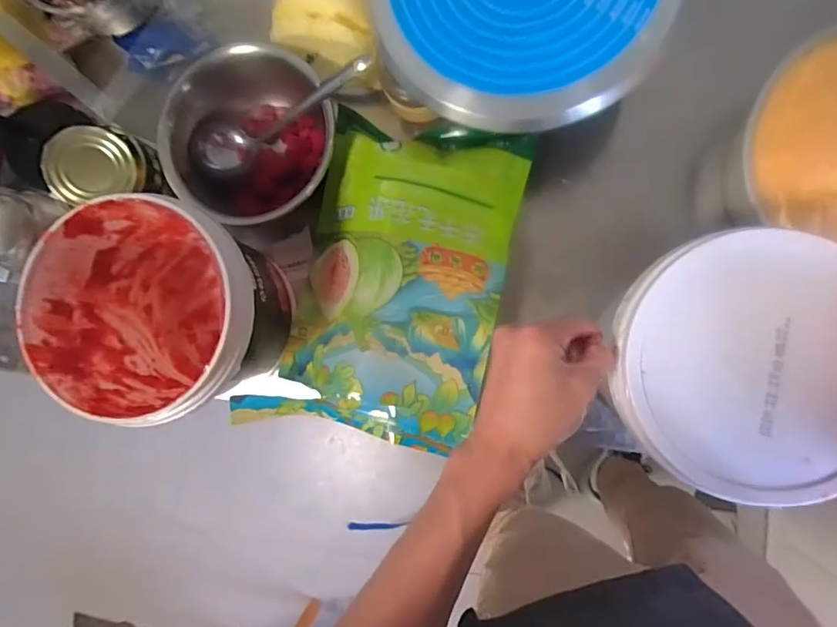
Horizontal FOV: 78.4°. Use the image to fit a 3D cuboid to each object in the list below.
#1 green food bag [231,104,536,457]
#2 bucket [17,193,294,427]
[{"bbox_3d":[-0.024,-0.041,0.556,0.224,0.093,0.340,13,89,8],"label":"green food bag"},{"bbox_3d":[-0.244,0.000,0.538,0.204,0.192,0.191,0,88,8],"label":"bucket"}]

